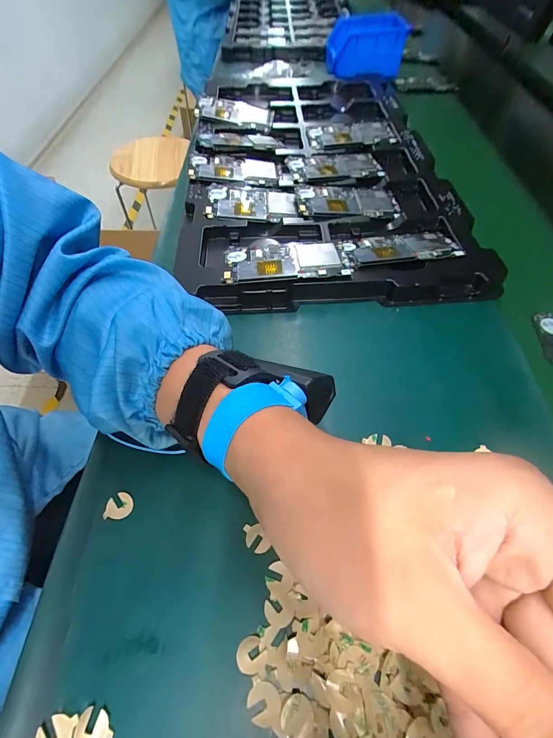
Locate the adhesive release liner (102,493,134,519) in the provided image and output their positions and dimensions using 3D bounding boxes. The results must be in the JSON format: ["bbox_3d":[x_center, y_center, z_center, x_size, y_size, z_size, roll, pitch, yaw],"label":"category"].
[{"bbox_3d":[-0.109,0.094,0.228,0.018,0.004,0.017,4,58,1],"label":"adhesive release liner"}]

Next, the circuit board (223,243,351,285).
[{"bbox_3d":[0.007,-0.108,0.334,0.117,0.007,0.061,-7,49,-3],"label":"circuit board"}]

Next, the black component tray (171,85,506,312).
[{"bbox_3d":[0.043,-0.294,0.463,0.328,0.031,0.541,-3,58,-4],"label":"black component tray"}]

